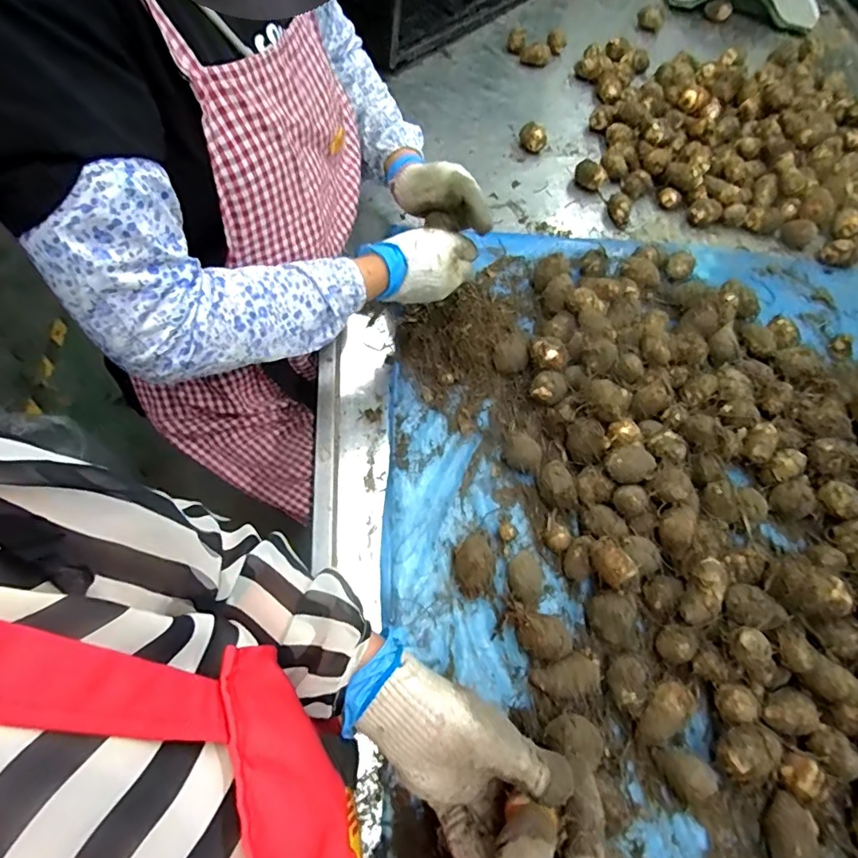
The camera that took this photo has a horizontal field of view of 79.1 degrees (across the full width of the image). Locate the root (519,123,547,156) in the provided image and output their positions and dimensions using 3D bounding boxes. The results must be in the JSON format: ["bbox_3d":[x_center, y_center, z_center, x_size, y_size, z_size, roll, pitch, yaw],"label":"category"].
[{"bbox_3d":[0.169,-0.470,0.842,0.041,0.037,0.033,8,63,0],"label":"root"}]

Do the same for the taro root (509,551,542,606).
[{"bbox_3d":[0.097,0.151,0.531,0.032,0.030,0.057,9,63,1],"label":"taro root"}]

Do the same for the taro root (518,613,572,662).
[{"bbox_3d":[0.111,0.202,0.503,0.047,0.033,0.038,30,65,11],"label":"taro root"}]

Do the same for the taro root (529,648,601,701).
[{"bbox_3d":[0.133,0.236,0.490,0.064,0.028,0.036,-19,66,-12],"label":"taro root"}]

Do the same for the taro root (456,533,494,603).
[{"bbox_3d":[0.046,0.136,0.529,0.038,0.041,0.065,9,63,1],"label":"taro root"}]

